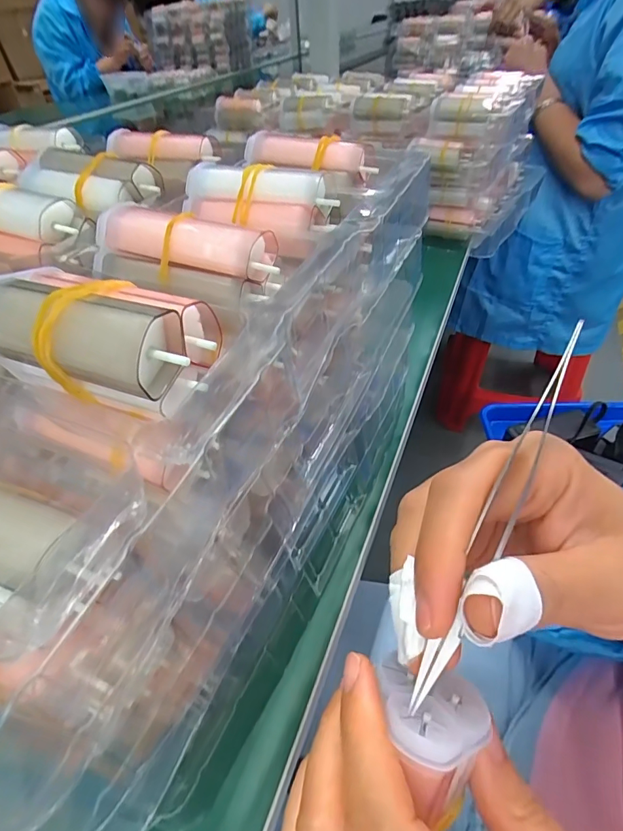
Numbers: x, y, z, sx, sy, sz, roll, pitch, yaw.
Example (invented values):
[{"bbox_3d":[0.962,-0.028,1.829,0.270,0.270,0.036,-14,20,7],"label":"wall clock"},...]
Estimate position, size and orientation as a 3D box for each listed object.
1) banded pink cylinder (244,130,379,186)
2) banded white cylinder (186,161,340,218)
[{"bbox_3d":[-0.003,-0.129,0.216,0.066,0.015,0.015,20,49,24],"label":"banded pink cylinder"},{"bbox_3d":[-0.023,-0.097,0.185,0.068,0.013,0.013,13,46,17],"label":"banded white cylinder"}]

